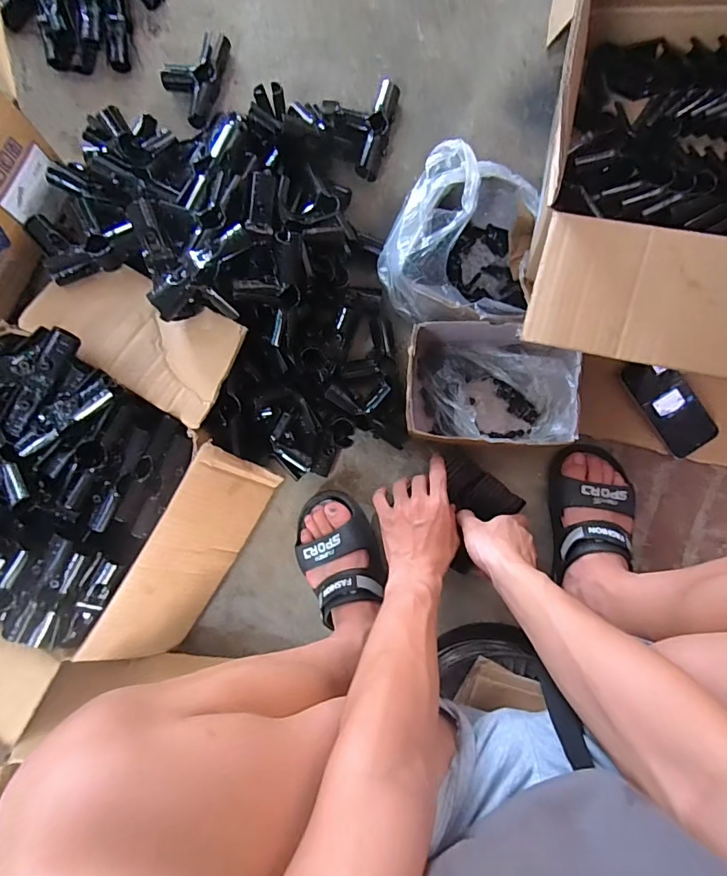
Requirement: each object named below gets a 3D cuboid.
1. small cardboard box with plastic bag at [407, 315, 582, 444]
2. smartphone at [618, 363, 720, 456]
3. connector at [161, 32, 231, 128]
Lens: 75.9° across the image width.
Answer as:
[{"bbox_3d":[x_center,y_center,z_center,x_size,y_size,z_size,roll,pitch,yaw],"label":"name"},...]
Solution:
[{"bbox_3d":[0.164,-0.070,0.621,0.212,0.099,0.153,3,88,4],"label":"small cardboard box with plastic bag"},{"bbox_3d":[0.420,-0.047,0.639,0.070,0.007,0.146,-34,95,6],"label":"smartphone"},{"bbox_3d":[-0.258,-0.543,0.708,0.079,0.034,0.140,19,89,4],"label":"connector"}]

